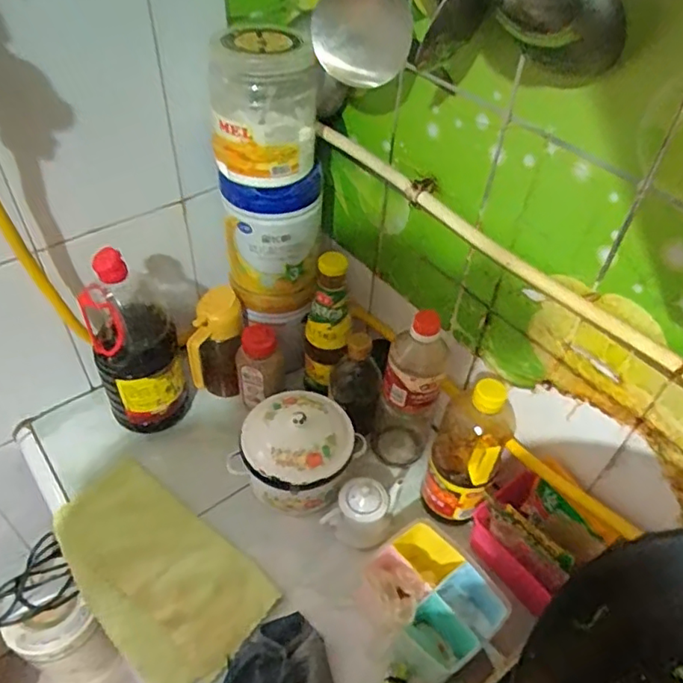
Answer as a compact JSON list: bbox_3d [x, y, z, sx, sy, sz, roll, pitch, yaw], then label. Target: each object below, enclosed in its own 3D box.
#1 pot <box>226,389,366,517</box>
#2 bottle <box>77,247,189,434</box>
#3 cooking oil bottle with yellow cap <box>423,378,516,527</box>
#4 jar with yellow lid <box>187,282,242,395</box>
[{"bbox_3d":[-0.061,0.151,0.801,0.147,0.134,0.144,2,48,-2],"label":"pot"},{"bbox_3d":[-0.287,0.003,0.803,0.111,0.285,0.101,-19,52,-21],"label":"bottle"},{"bbox_3d":[0.155,0.140,0.730,0.084,0.230,0.089,2,48,-2],"label":"cooking oil bottle with yellow cap"},{"bbox_3d":[-0.188,0.011,0.879,0.079,0.175,0.078,-3,48,-7],"label":"jar with yellow lid"}]

